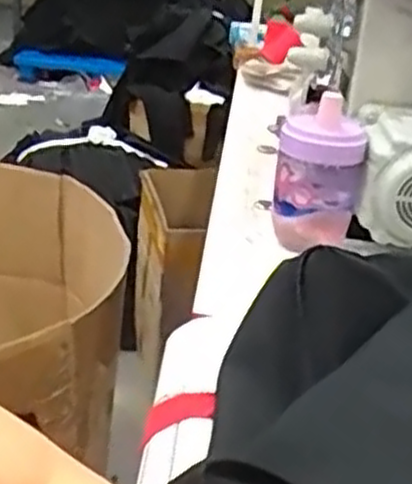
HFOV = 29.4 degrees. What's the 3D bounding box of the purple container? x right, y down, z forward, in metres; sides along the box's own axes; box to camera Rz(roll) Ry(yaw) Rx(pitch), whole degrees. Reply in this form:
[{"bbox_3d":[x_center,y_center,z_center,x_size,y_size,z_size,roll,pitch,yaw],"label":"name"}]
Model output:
[{"bbox_3d":[0.106,-0.054,0.759,0.081,0.148,0.067,8,23,5],"label":"purple container"}]

